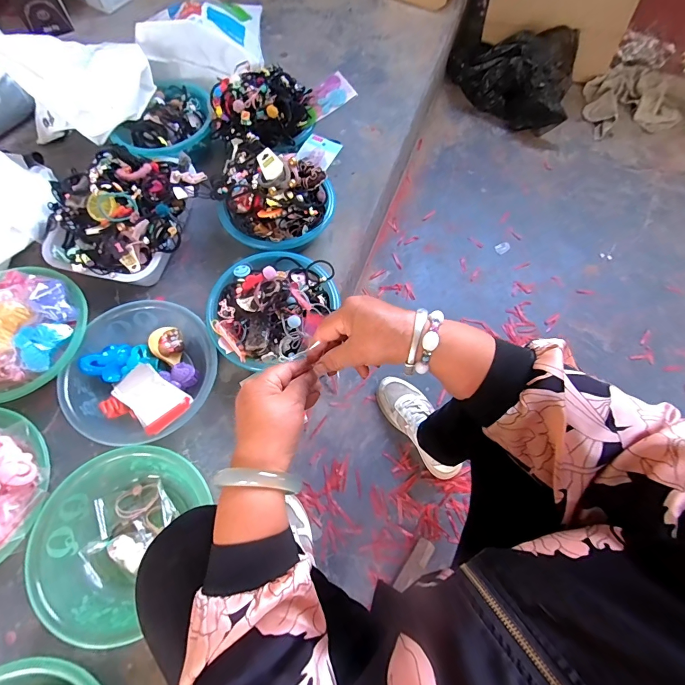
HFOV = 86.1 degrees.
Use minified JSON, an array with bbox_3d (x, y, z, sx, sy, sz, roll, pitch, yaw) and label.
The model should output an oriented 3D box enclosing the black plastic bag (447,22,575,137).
[{"bbox_3d":[0.570,-0.879,1.198,0.425,0.164,0.250,40,70,14],"label":"black plastic bag"}]

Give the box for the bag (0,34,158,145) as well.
[{"bbox_3d":[-0.538,-0.526,0.757,0.211,0.167,0.200,32,71,10],"label":"bag"}]

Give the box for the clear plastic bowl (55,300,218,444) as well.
[{"bbox_3d":[-0.327,0.053,0.612,0.227,0.077,0.224,1,66,-2],"label":"clear plastic bowl"}]

